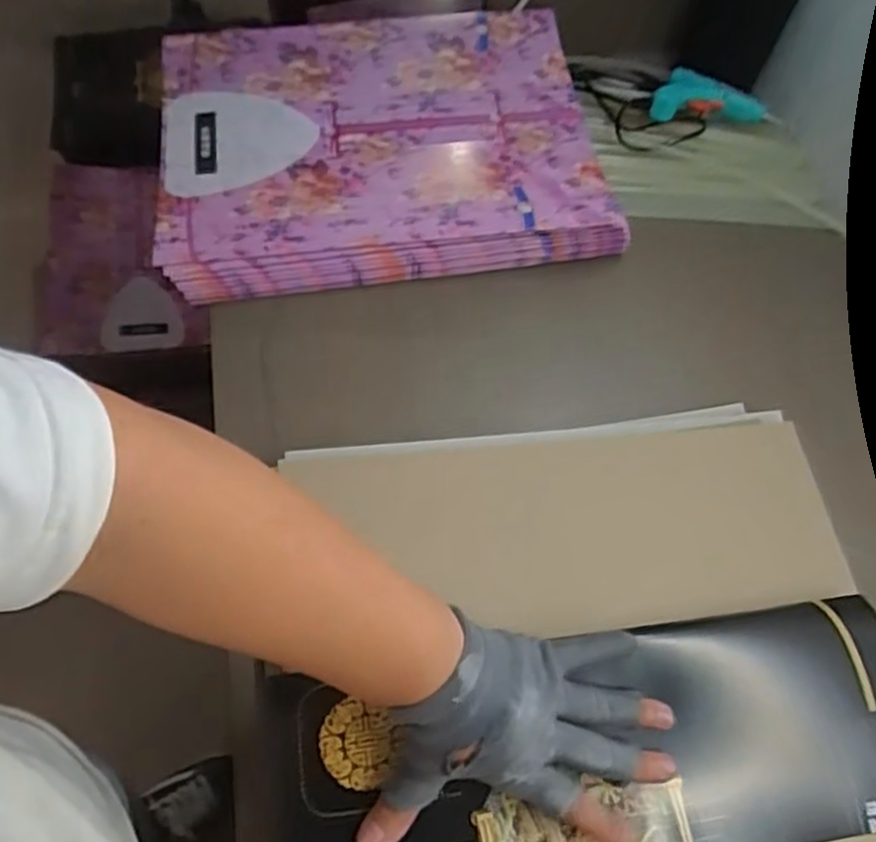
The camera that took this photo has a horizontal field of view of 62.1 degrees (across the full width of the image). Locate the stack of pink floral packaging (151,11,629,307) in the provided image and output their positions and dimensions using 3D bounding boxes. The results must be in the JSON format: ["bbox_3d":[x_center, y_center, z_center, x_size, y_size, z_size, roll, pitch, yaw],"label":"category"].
[{"bbox_3d":[-0.058,-0.264,0.687,0.390,0.036,0.303,-9,64,-6],"label":"stack of pink floral packaging"}]

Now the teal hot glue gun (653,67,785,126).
[{"bbox_3d":[0.273,-0.326,0.735,0.146,0.021,0.058,-3,62,-19],"label":"teal hot glue gun"}]

